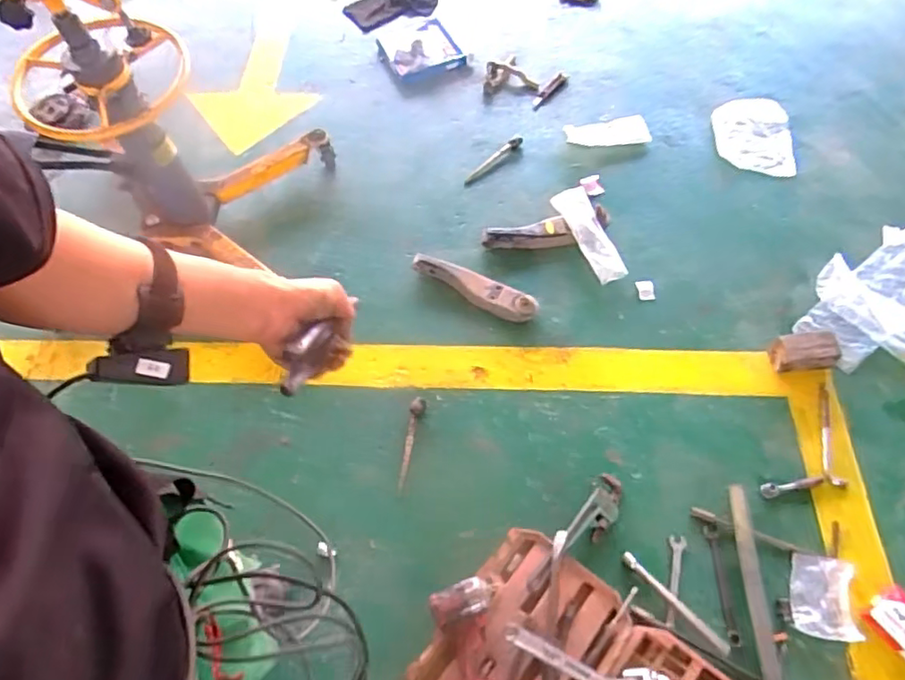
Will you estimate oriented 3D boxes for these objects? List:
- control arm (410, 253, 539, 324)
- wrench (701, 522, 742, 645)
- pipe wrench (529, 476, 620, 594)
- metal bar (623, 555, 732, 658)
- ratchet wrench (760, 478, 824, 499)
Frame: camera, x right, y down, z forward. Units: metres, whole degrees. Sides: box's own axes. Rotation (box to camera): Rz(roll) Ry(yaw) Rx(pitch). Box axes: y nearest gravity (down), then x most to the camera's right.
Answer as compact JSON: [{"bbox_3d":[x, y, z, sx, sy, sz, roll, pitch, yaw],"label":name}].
[{"bbox_3d":[0.054,-0.142,1.591,0.363,0.047,0.085,25,65,15],"label":"control arm"},{"bbox_3d":[0.549,0.496,1.220,0.027,0.012,0.227,-2,61,0],"label":"wrench"},{"bbox_3d":[0.266,0.408,1.238,0.070,0.018,0.292,34,68,19],"label":"pipe wrench"},{"bbox_3d":[0.443,0.523,1.198,0.025,0.017,0.246,-39,68,-19],"label":"metal bar"},{"bbox_3d":[0.751,0.322,1.328,0.135,0.019,0.033,-11,62,-5],"label":"ratchet wrench"}]

